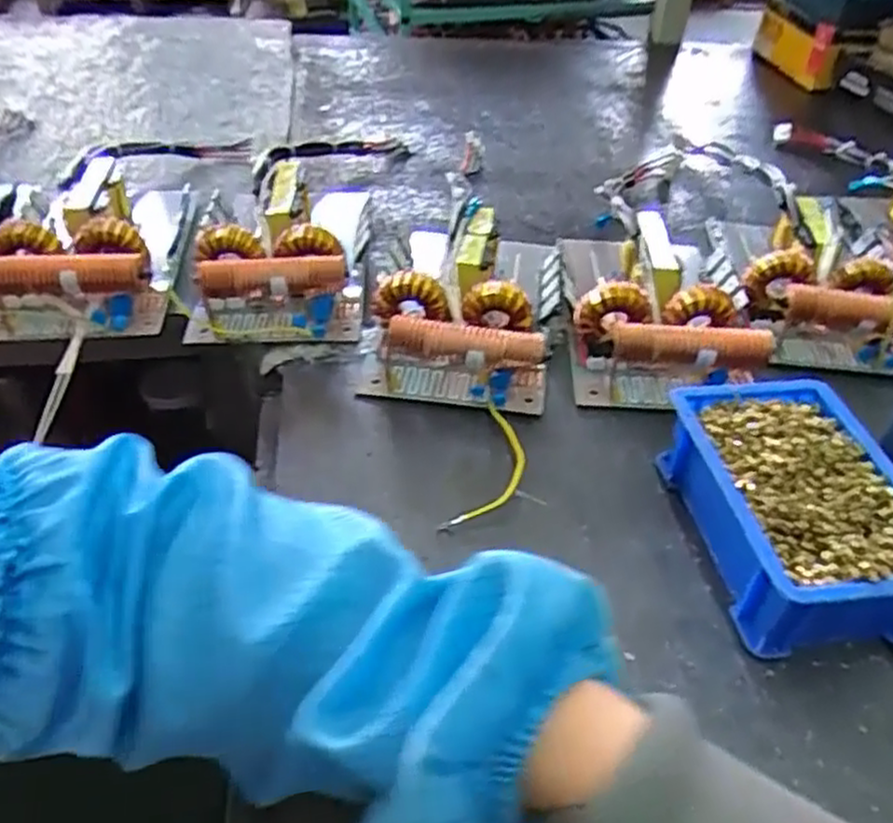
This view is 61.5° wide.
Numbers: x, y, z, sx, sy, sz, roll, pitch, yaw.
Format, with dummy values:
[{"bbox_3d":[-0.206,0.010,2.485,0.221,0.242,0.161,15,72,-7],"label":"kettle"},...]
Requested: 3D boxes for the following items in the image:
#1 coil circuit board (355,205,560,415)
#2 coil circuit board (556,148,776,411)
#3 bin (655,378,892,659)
[{"bbox_3d":[0.018,-0.098,0.565,0.131,0.055,0.232,10,41,5],"label":"coil circuit board"},{"bbox_3d":[0.153,-0.088,0.561,0.137,0.053,0.223,5,41,0],"label":"coil circuit board"},{"bbox_3d":[0.187,0.052,0.411,0.105,0.056,0.152,-1,41,-7],"label":"bin"}]

